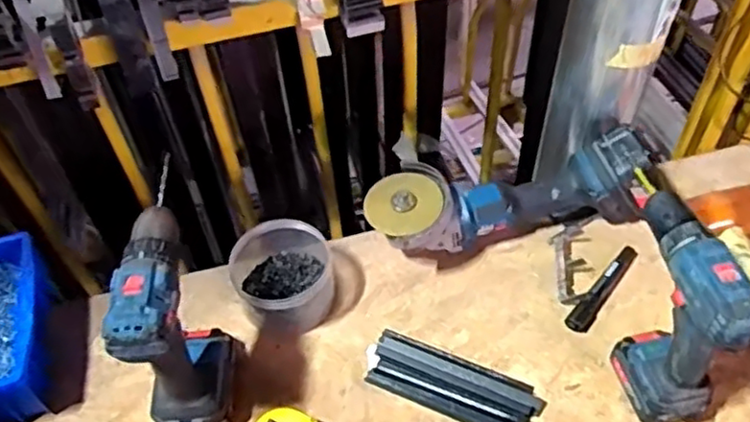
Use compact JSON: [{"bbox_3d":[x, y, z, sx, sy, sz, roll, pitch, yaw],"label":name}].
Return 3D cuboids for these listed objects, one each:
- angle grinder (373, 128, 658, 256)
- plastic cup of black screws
[{"bbox_3d":[0.167,-0.019,0.819,0.353,0.108,0.104,-10,50,-7],"label":"angle grinder"},{"bbox_3d":[-0.108,0.074,0.791,0.108,0.071,0.125,-14,51,-9],"label":"plastic cup of black screws"}]

